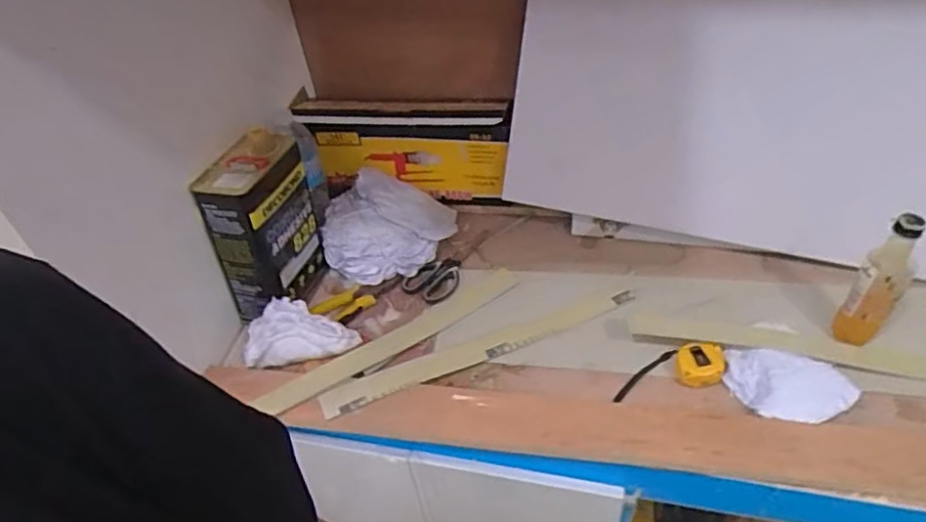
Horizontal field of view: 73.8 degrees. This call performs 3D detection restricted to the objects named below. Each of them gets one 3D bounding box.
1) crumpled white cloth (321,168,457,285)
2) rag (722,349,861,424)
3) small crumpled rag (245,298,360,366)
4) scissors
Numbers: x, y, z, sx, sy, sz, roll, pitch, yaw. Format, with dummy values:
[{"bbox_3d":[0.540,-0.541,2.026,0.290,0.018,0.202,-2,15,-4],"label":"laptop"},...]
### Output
[{"bbox_3d":[-0.136,-0.058,1.061,0.179,0.113,0.190,22,51,26],"label":"crumpled white cloth"},{"bbox_3d":[0.430,0.167,0.811,0.151,0.033,0.094,5,45,12],"label":"rag"},{"bbox_3d":[-0.244,0.102,0.920,0.164,0.062,0.065,-8,44,-1],"label":"small crumpled rag"},{"bbox_3d":[0.020,-0.009,1.063,0.260,0.016,0.072,-34,50,-26],"label":"scissors"}]

